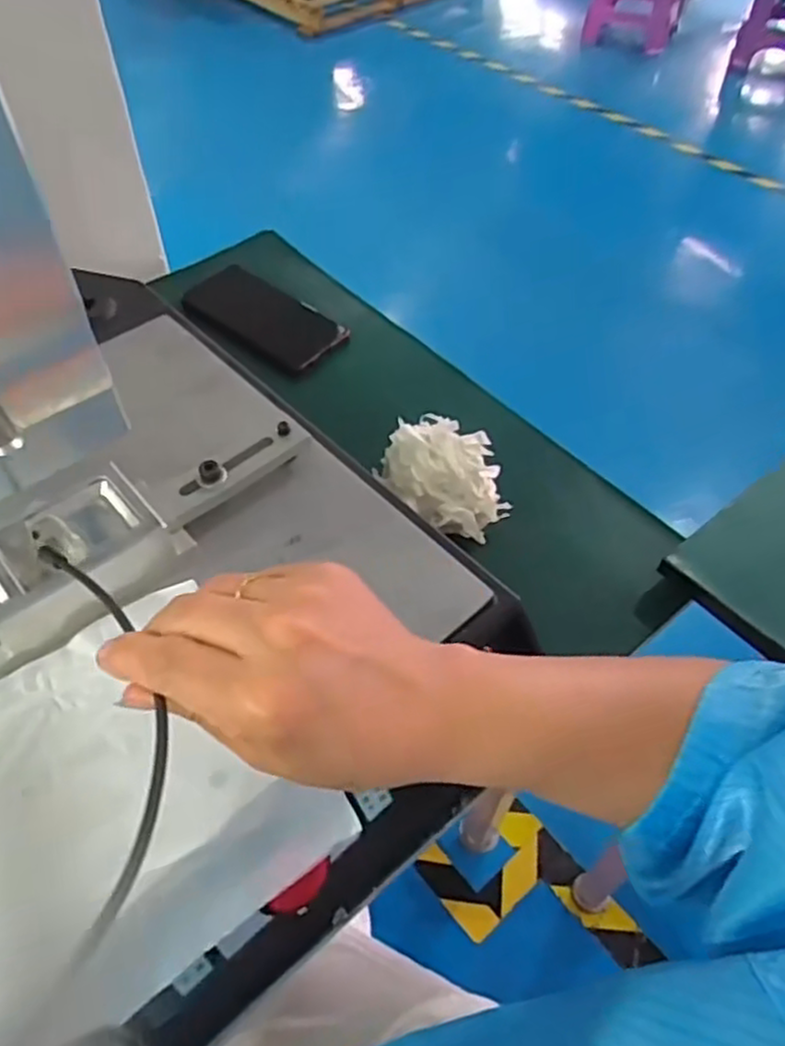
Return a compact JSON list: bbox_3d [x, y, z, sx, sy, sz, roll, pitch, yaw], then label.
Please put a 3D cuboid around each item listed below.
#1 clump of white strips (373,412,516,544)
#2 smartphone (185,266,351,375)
[{"bbox_3d":[0.038,-0.035,0.523,0.094,0.045,0.076,13,53,9],"label":"clump of white strips"},{"bbox_3d":[-0.128,-0.205,0.723,0.171,0.015,0.077,32,58,22],"label":"smartphone"}]

